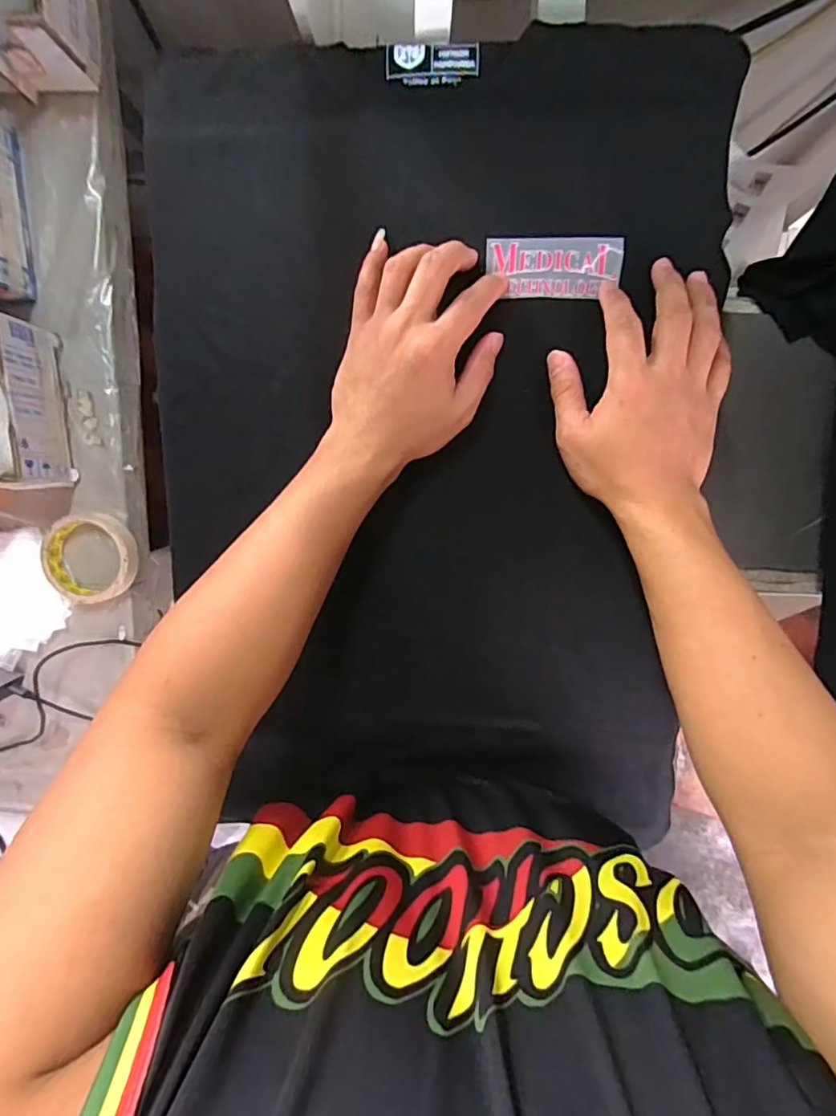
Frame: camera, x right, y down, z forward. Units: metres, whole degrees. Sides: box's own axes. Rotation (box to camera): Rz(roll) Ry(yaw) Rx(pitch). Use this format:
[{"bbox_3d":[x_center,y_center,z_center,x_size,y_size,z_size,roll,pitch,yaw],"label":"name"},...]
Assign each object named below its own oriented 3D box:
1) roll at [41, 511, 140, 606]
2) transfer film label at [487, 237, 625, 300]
[{"bbox_3d":[-0.345,0.000,0.551,0.089,0.024,0.096,0,98,3],"label":"roll"},{"bbox_3d":[0.095,-0.204,0.368,0.091,0.004,0.040,3,98,4],"label":"transfer film label"}]

